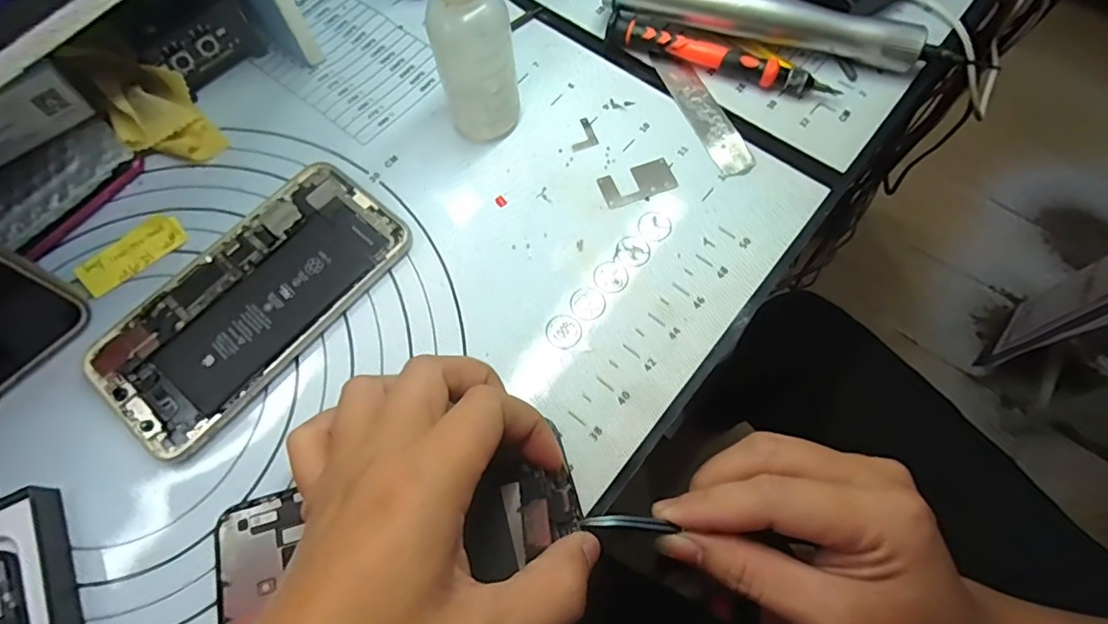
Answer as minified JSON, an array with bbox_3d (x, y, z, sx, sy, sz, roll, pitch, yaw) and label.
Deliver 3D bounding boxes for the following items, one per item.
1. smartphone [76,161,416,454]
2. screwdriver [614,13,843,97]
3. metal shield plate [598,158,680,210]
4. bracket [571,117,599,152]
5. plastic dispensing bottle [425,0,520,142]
[{"bbox_3d":[-0.144,-0.008,0.261,0.074,0.006,0.146,38,74,15],"label":"smartphone"},{"bbox_3d":[0.091,-0.138,0.299,0.126,0.016,0.010,20,70,9],"label":"screwdriver"},{"bbox_3d":[0.044,-0.068,0.280,0.038,0.004,0.020,-18,69,-6],"label":"metal shield plate"},{"bbox_3d":[0.015,-0.097,0.293,0.015,0.004,0.020,-16,68,-5],"label":"bracket"},{"bbox_3d":[-0.037,-0.128,0.235,0.036,0.138,0.030,-7,68,-1],"label":"plastic dispensing bottle"}]

